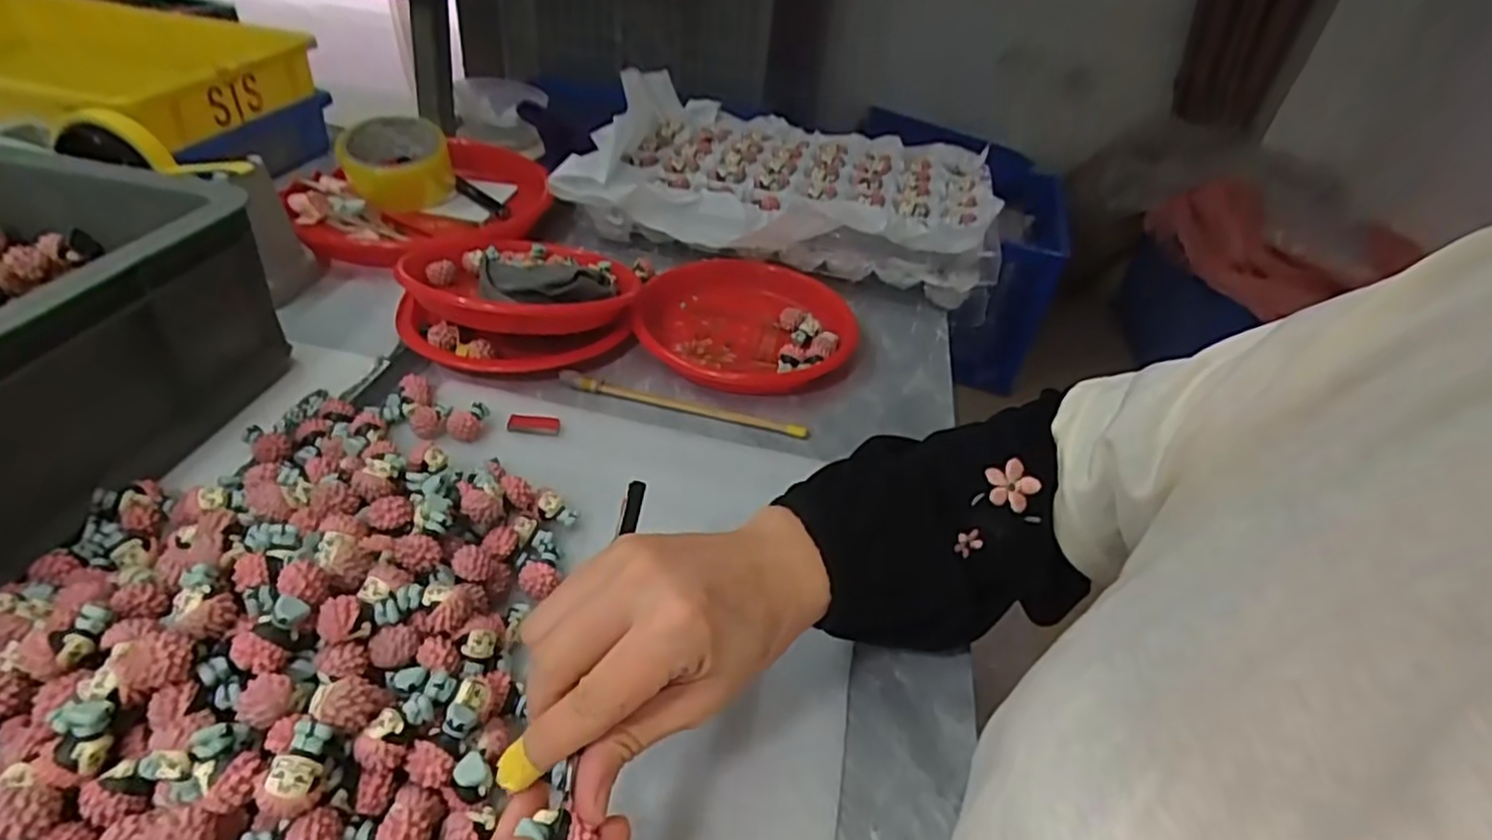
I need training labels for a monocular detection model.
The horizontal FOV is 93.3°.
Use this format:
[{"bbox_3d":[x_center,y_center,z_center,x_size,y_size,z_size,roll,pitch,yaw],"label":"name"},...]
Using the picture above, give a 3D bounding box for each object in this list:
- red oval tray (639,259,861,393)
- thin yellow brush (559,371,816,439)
[{"bbox_3d":[-0.001,-0.080,0.581,0.178,0.036,0.174,-8,41,-20],"label":"red oval tray"},{"bbox_3d":[-0.046,-0.013,0.503,0.181,0.012,0.013,13,39,6],"label":"thin yellow brush"}]

